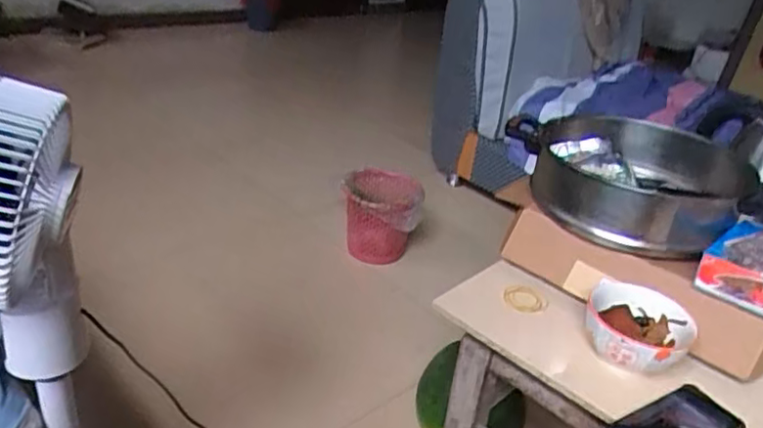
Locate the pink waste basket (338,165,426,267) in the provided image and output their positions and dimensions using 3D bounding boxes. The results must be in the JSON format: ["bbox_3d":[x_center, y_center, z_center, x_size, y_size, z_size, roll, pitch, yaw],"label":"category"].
[{"bbox_3d":[-0.006,0.018,1.874,0.228,0.281,0.220,7,29,-1],"label":"pink waste basket"}]

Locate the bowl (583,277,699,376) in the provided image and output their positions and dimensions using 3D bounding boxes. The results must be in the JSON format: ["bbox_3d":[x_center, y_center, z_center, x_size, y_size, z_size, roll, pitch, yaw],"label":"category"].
[{"bbox_3d":[0.327,0.147,0.786,0.120,0.066,0.137,19,31,19],"label":"bowl"}]

